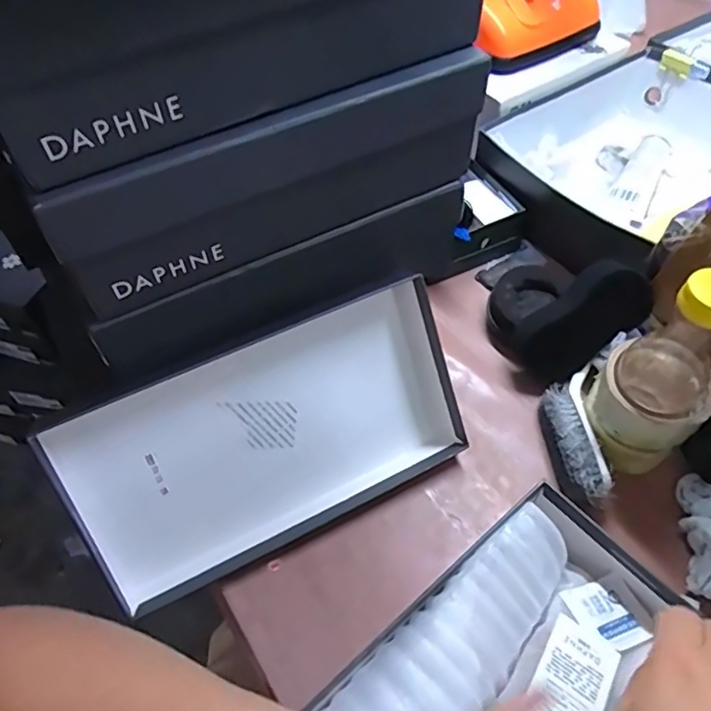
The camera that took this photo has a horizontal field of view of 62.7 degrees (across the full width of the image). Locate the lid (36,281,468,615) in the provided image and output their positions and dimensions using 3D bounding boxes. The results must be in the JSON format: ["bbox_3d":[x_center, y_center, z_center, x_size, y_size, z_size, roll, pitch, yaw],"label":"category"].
[{"bbox_3d":[-0.062,0.065,0.461,0.299,0.166,0.040,-22,22,-14],"label":"lid"}]

